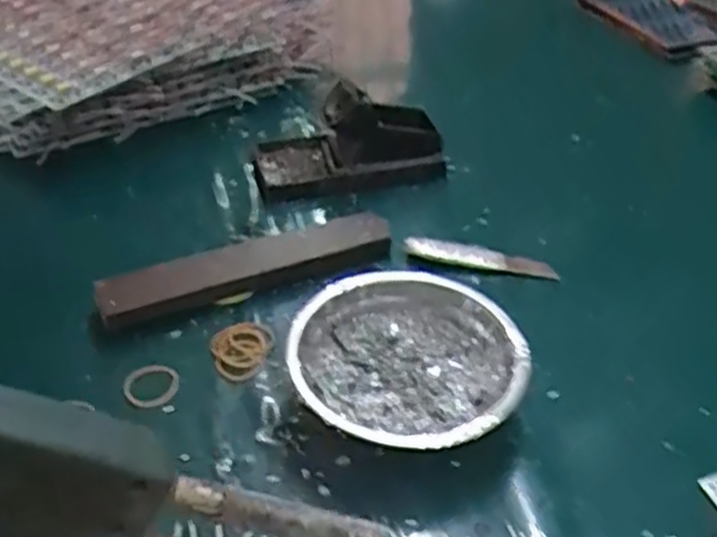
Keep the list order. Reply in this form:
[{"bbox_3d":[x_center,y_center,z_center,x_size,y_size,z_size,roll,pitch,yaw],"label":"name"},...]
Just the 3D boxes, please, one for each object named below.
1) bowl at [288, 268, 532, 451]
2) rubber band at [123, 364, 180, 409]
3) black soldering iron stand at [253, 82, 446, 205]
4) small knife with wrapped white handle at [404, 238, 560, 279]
[{"bbox_3d":[0.027,0.058,0.432,0.126,0.047,0.125,0,41,0],"label":"bowl"},{"bbox_3d":[-0.120,0.067,0.443,0.031,0.006,0.031,-8,42,-10],"label":"rubber band"},{"bbox_3d":[-0.004,-0.101,0.591,0.140,0.056,0.072,-10,42,-12],"label":"black soldering iron stand"},{"bbox_3d":[0.086,-0.009,0.533,0.104,0.007,0.016,3,41,3],"label":"small knife with wrapped white handle"}]

